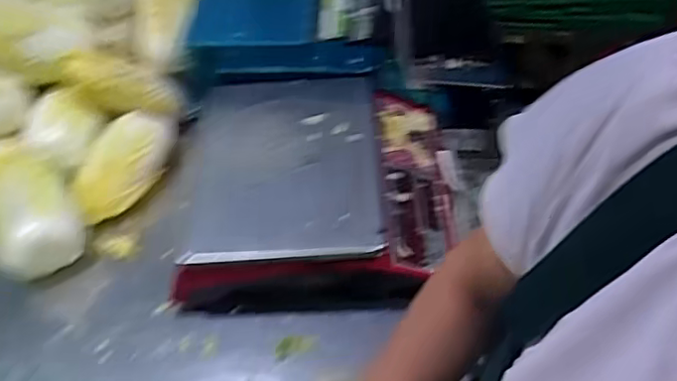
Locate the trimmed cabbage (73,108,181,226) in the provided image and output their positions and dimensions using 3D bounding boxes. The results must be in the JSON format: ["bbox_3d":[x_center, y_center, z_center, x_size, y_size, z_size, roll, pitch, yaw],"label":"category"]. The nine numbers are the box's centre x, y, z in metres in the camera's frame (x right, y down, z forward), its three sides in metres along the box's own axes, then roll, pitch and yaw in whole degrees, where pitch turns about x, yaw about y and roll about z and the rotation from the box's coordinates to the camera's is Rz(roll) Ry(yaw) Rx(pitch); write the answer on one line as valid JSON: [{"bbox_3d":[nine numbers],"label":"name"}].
[{"bbox_3d":[-0.293,-0.039,0.876,0.076,0.066,0.181,23,53,22],"label":"trimmed cabbage"}]

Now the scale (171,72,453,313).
[{"bbox_3d":[-0.026,-0.002,0.815,0.324,0.125,0.299,-2,48,1],"label":"scale"}]

